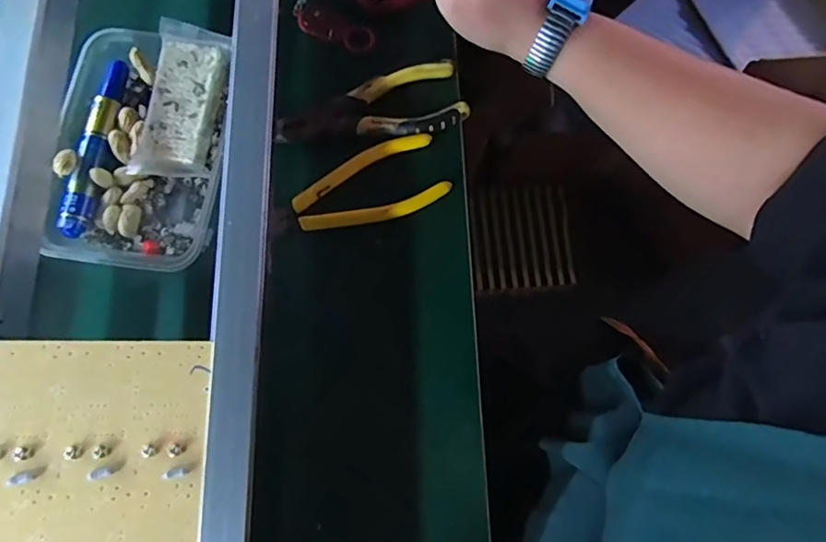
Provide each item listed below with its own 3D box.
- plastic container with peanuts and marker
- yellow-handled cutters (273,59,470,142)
[{"bbox_3d":[-0.186,-0.086,0.364,0.106,0.034,0.166,6,79,2],"label":"plastic container with peanuts and marker"},{"bbox_3d":[-0.030,-0.111,0.380,0.132,0.018,0.048,-18,79,-3],"label":"yellow-handled cutters"}]

